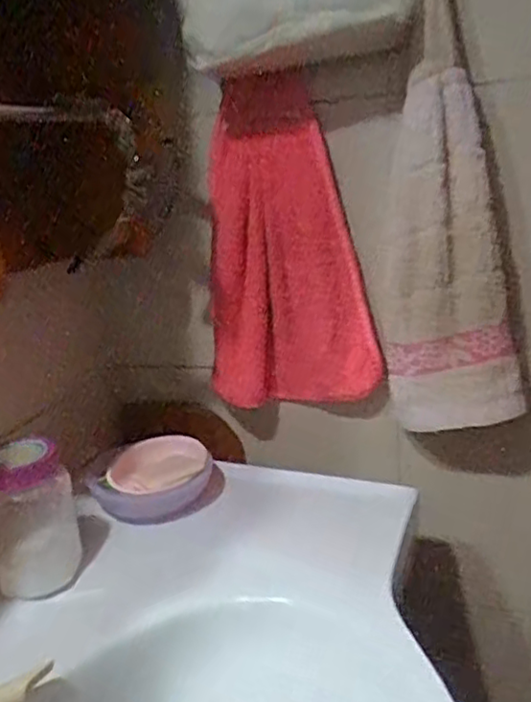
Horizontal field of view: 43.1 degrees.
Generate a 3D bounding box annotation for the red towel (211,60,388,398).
[{"bbox_3d":[0.034,-0.095,0.727,0.189,0.372,0.034,11,31,17],"label":"red towel"}]

